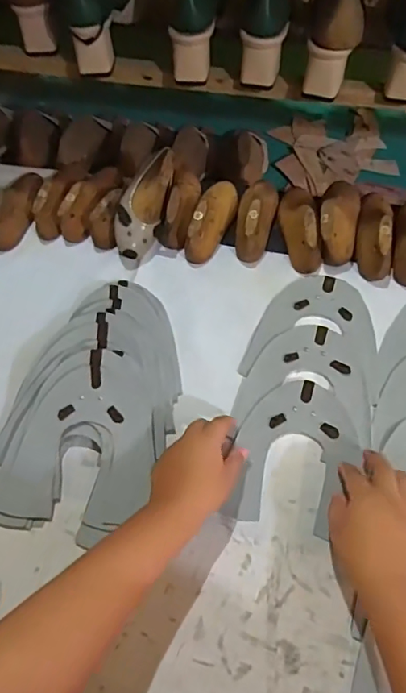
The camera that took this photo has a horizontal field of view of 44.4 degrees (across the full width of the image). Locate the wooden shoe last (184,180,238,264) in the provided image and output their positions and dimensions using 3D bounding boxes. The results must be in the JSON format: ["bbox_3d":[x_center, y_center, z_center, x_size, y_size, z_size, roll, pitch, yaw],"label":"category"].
[{"bbox_3d":[0.011,-0.179,0.670,0.050,0.056,0.138,16,63,12],"label":"wooden shoe last"}]

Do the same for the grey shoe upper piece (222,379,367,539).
[{"bbox_3d":[0.101,0.113,0.535,0.125,0.005,0.160,11,62,9],"label":"grey shoe upper piece"}]

